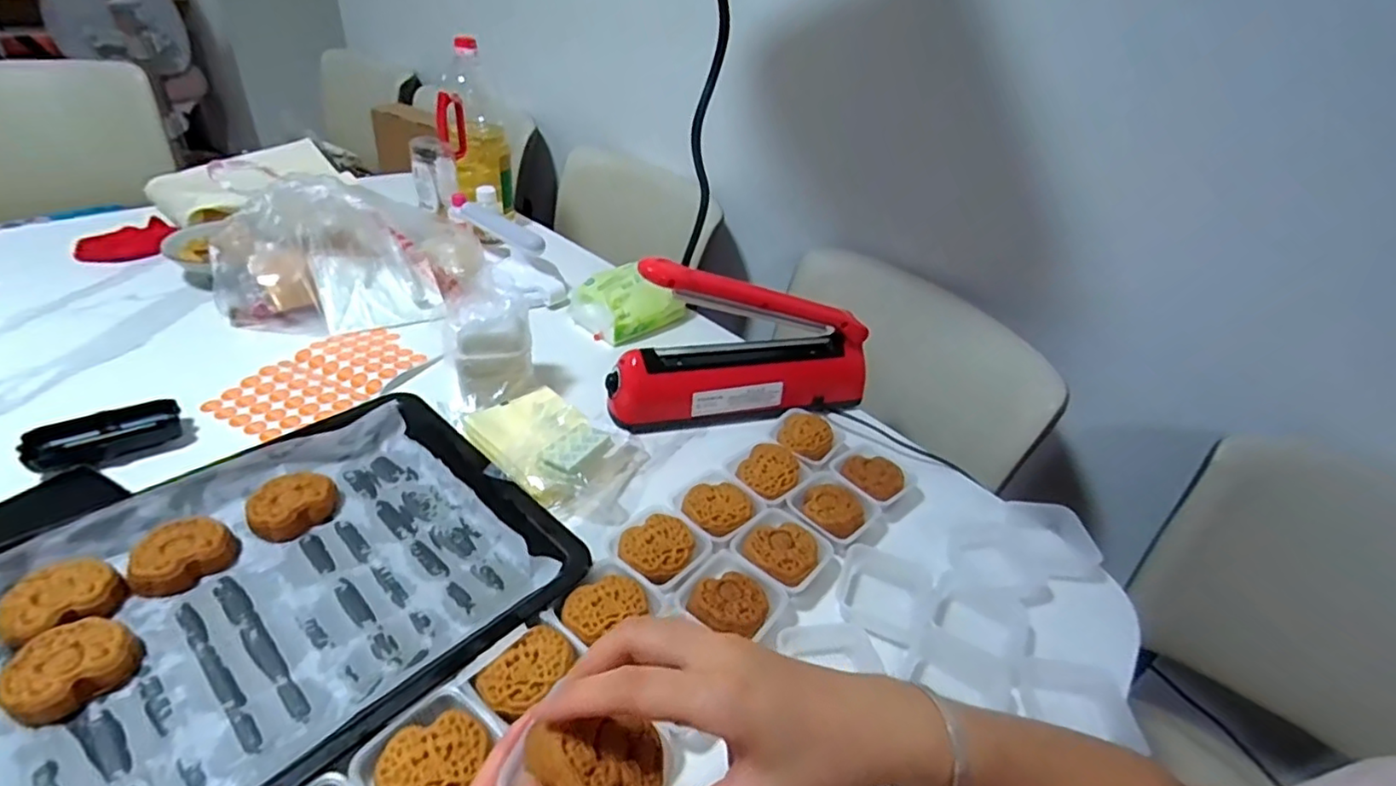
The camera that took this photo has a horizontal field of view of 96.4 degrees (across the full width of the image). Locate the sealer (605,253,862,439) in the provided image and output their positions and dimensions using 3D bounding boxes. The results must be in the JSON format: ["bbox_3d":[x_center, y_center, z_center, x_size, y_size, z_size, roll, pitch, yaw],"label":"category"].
[{"bbox_3d":[0.057,-0.061,0.691,0.305,0.161,0.064,-6,39,-19],"label":"sealer"}]

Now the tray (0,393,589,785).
[{"bbox_3d":[-0.339,0.147,0.478,0.345,0.038,0.397,31,42,28],"label":"tray"}]

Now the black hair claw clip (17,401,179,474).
[{"bbox_3d":[-0.552,0.039,0.582,0.109,0.023,0.050,-21,45,-34],"label":"black hair claw clip"}]

